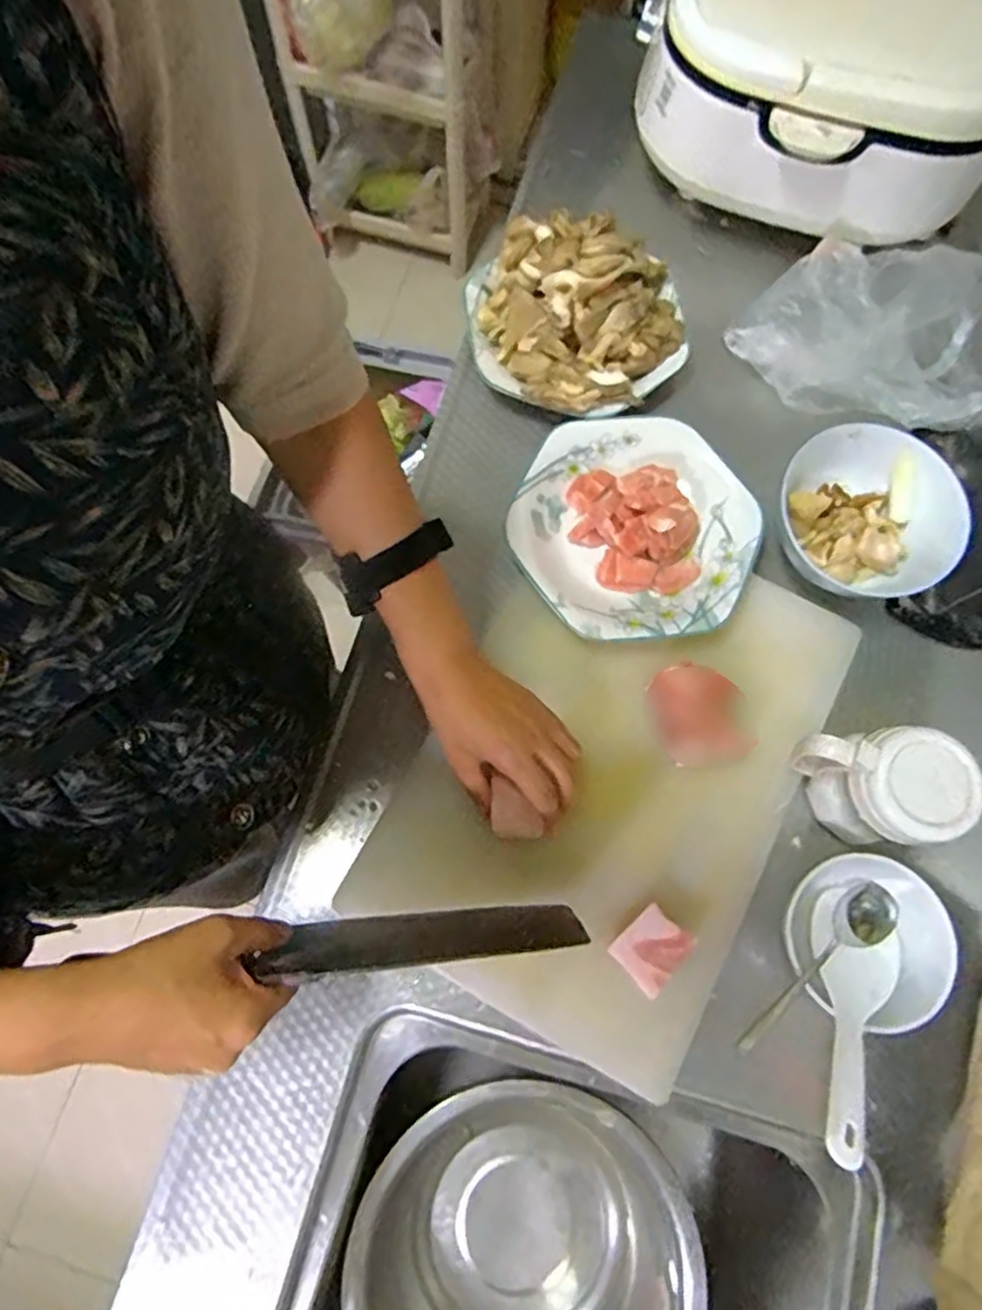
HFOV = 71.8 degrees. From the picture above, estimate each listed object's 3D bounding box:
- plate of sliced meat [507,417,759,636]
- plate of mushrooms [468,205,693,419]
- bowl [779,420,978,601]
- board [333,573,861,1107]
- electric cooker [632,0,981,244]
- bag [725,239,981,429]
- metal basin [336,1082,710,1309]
[{"bbox_3d":[0.117,-0.105,0.566,0.193,0.038,0.199,0,75,-1],"label":"plate of sliced meat"},{"bbox_3d":[0.078,-0.308,0.596,0.202,0.091,0.187,11,75,2],"label":"plate of mushrooms"},{"bbox_3d":[0.302,-0.110,0.560,0.139,0.065,0.144,0,75,-1],"label":"bowl"},{"bbox_3d":[0.092,0.087,0.533,0.266,0.022,0.389,27,76,11],"label":"board"},{"bbox_3d":[0.298,-0.527,0.613,0.314,0.145,0.232,12,75,2],"label":"electric cooker"},{"bbox_3d":[0.359,-0.298,0.623,0.223,0.075,0.175,34,77,8],"label":"bag"},{"bbox_3d":[0.032,0.522,0.577,0.270,0.125,0.247,0,75,-1],"label":"metal basin"}]

